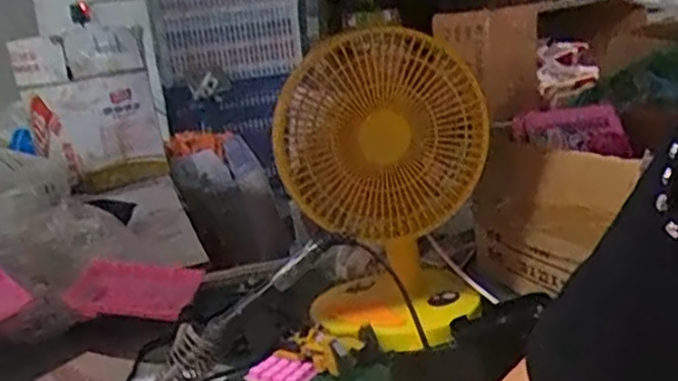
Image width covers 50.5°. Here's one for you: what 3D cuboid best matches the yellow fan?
[{"bbox_3d":[0.055,-0.002,0.768,0.195,0.311,0.147,-4,12,13],"label":"yellow fan"}]

